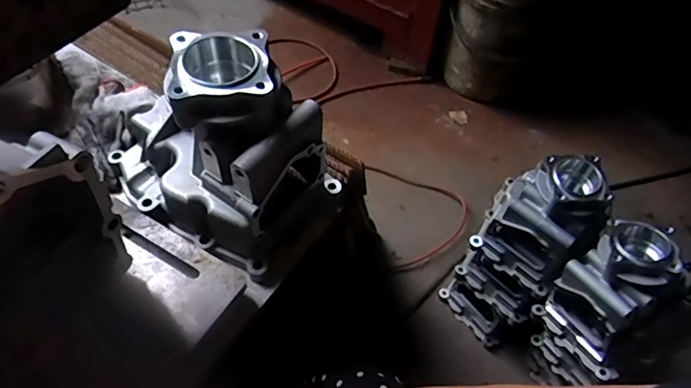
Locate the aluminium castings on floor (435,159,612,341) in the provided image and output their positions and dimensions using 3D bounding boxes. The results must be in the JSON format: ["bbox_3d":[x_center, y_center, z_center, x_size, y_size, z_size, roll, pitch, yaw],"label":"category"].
[{"bbox_3d":[0.320,0.108,0.932,0.168,0.434,0.155,38,59,21],"label":"aluminium castings on floor"}]

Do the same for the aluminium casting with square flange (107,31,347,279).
[{"bbox_3d":[-0.142,-0.061,0.518,0.222,0.204,0.144,25,56,13],"label":"aluminium casting with square flange"}]

